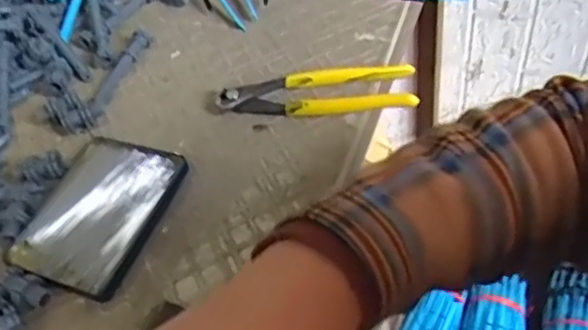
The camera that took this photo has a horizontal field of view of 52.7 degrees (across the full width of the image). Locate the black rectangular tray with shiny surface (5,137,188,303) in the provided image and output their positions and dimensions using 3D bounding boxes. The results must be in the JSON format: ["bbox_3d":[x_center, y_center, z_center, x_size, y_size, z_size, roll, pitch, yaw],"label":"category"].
[{"bbox_3d":[-0.153,0.033,0.460,0.098,0.006,0.128,14,55,20],"label":"black rectangular tray with shiny surface"}]

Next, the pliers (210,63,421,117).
[{"bbox_3d":[0.018,-0.060,0.503,0.164,0.022,0.043,-3,51,7],"label":"pliers"}]

